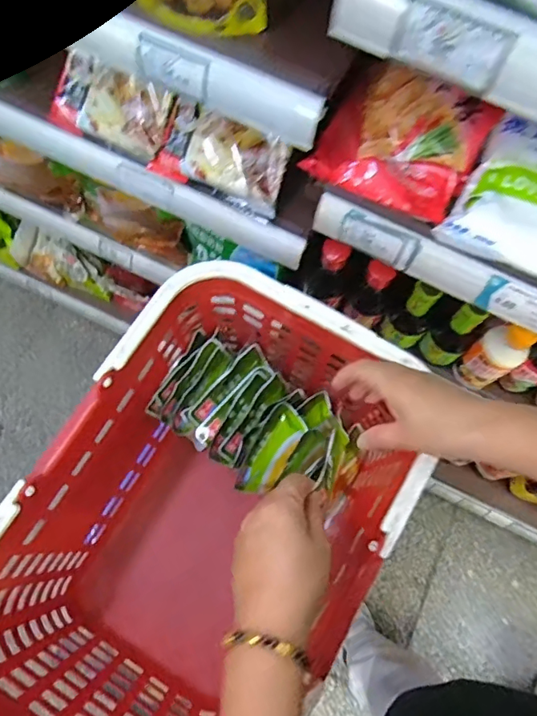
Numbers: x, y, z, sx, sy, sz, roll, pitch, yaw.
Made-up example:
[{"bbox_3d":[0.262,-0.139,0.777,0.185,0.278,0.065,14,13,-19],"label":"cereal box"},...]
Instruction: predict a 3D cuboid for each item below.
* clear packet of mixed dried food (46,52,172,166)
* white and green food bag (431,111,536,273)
[{"bbox_3d":[-0.179,-0.288,0.595,0.144,0.030,0.082,30,113,11],"label":"clear packet of mixed dried food"},{"bbox_3d":[0.233,-0.143,0.454,0.115,0.032,0.124,25,74,6],"label":"white and green food bag"}]

